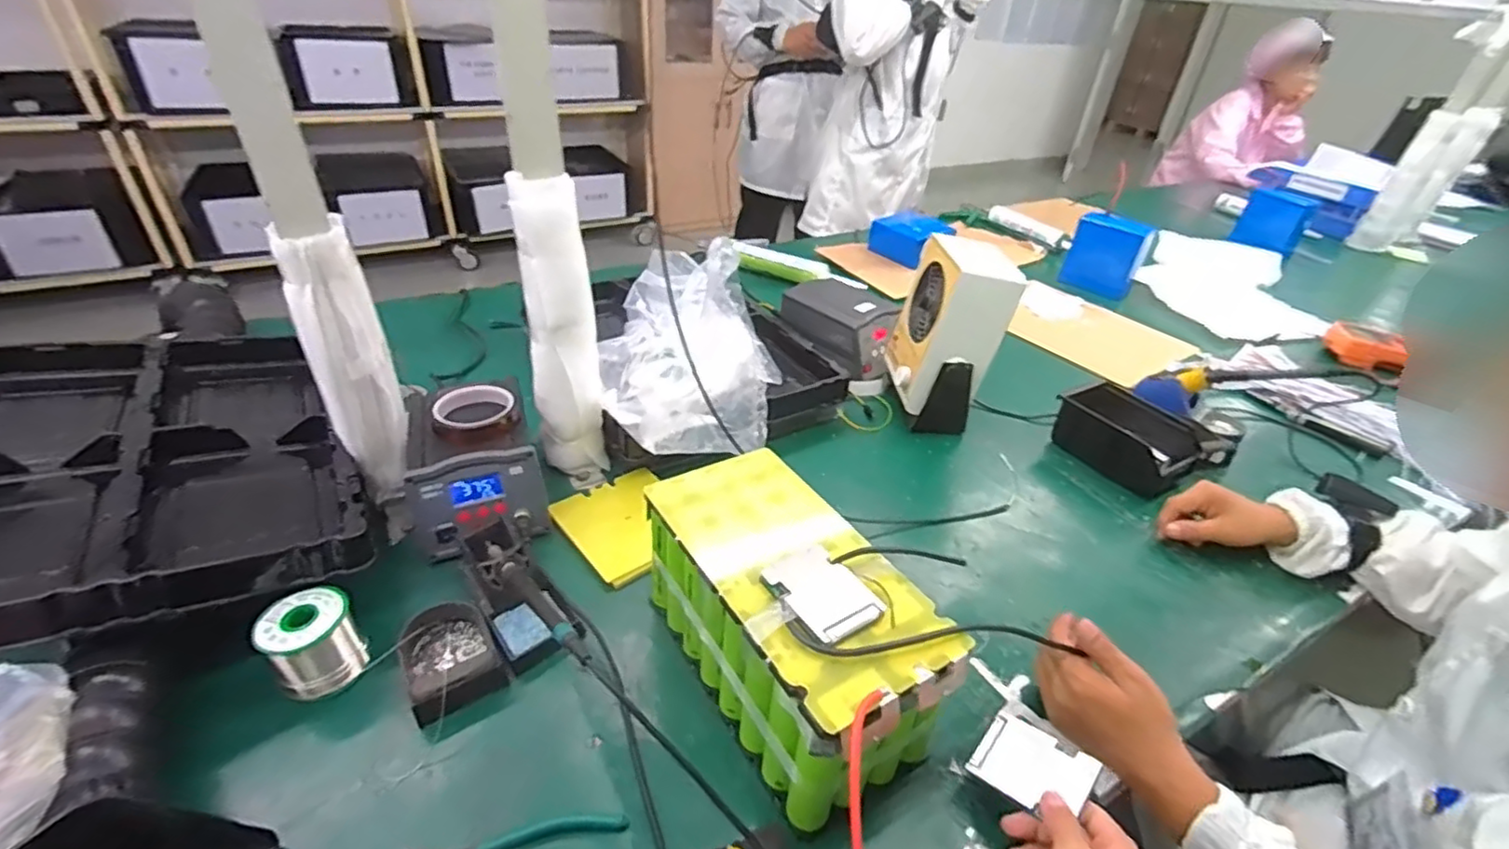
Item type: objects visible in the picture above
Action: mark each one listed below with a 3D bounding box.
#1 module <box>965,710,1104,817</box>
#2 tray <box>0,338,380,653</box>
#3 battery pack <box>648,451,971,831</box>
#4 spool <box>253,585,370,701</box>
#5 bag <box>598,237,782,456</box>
[{"bbox_3d":[0.211,0.262,0.496,0.059,0.004,0.081,-38,34,-27],"label":"module"},{"bbox_3d":[-0.614,0.031,0.658,0.347,0.068,0.474,-7,33,-34],"label":"tray"},{"bbox_3d":[0.027,0.164,0.565,0.145,0.151,0.284,-16,41,-27],"label":"battery pack"},{"bbox_3d":[-0.387,0.192,0.568,0.064,0.071,0.066,3,36,-2],"label":"spool"},{"bbox_3d":[-0.070,-0.107,0.799,0.230,0.191,0.263,-6,37,-15],"label":"bag"}]

